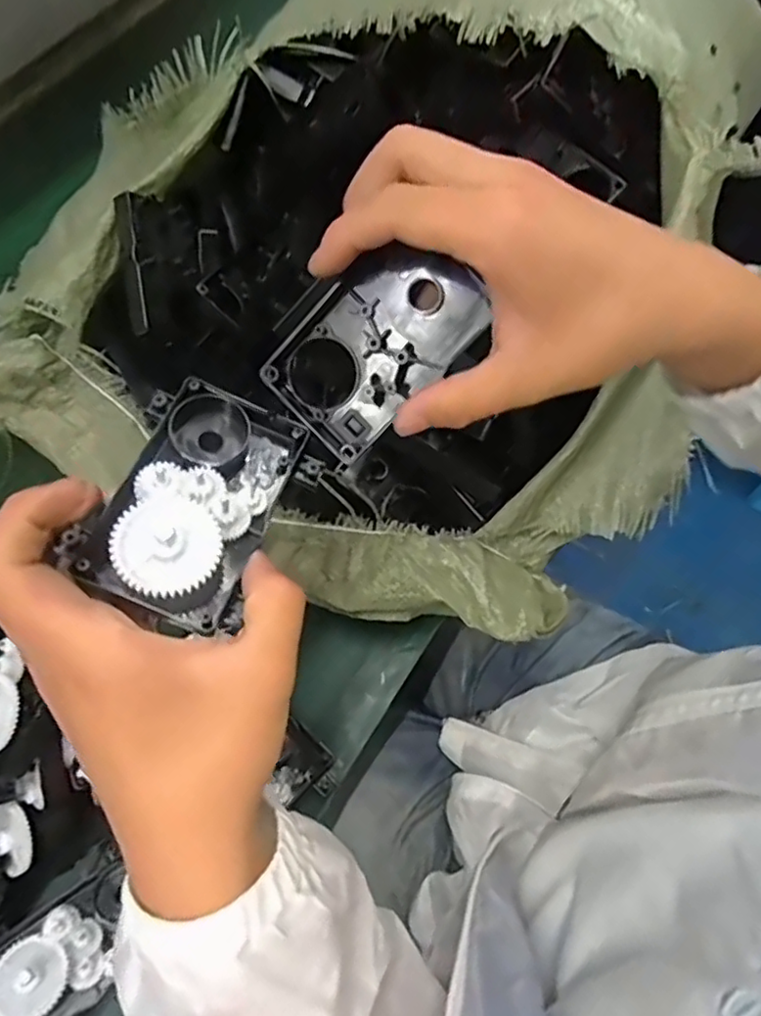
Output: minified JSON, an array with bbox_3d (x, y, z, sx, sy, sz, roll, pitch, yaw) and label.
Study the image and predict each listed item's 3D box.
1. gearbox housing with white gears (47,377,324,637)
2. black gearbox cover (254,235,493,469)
[{"bbox_3d":[-0.078,-0.003,0.266,0.074,0.030,0.102,25,56,-5],"label":"gearbox housing with white gears"},{"bbox_3d":[-0.003,-0.074,0.281,0.061,0.014,0.096,45,103,0],"label":"black gearbox cover"}]

